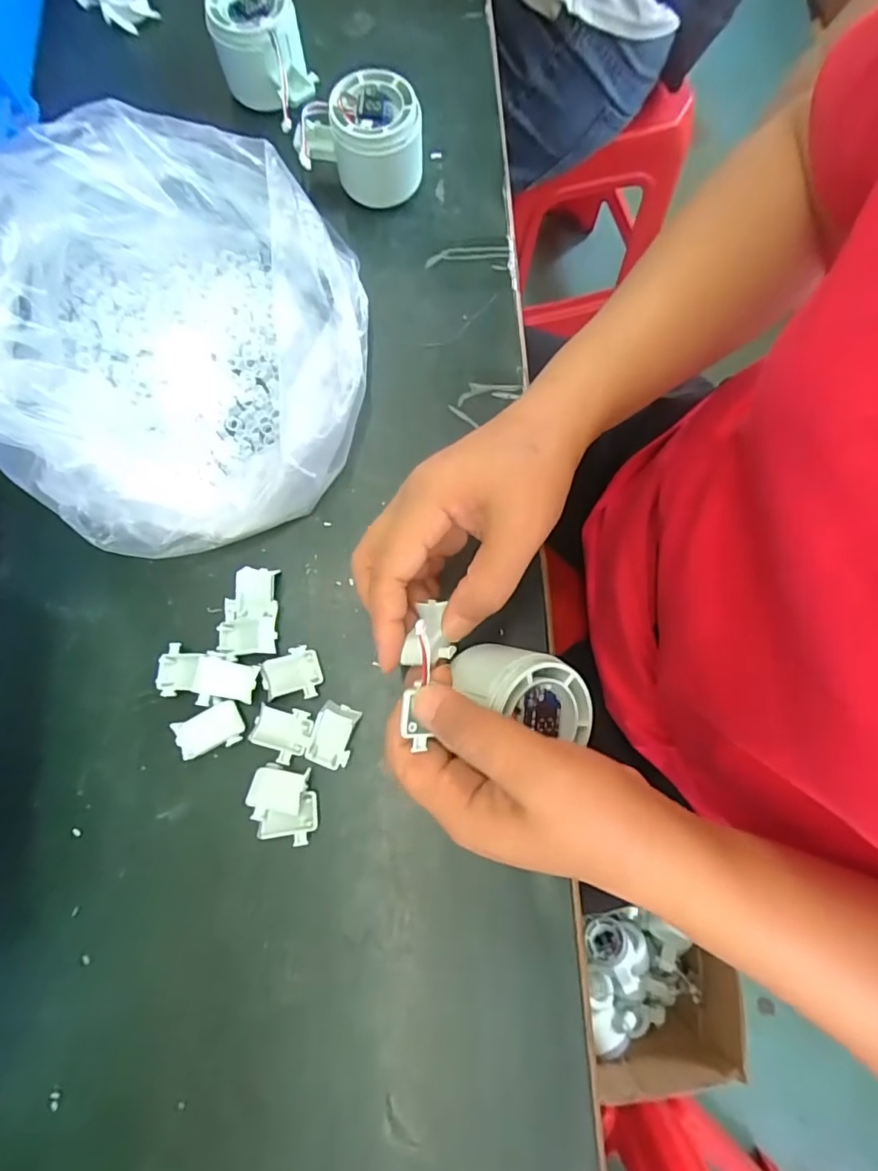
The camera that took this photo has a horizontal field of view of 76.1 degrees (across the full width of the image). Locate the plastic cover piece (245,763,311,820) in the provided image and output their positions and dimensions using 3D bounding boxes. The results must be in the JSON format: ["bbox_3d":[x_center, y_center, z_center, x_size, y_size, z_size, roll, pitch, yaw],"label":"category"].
[{"bbox_3d":[-0.087,0.111,0.302,0.028,0.006,0.028,13,78,2],"label":"plastic cover piece"}]

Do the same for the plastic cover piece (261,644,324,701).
[{"bbox_3d":[-0.083,0.051,0.316,0.031,0.008,0.029,-19,79,-5],"label":"plastic cover piece"}]

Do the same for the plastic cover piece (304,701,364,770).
[{"bbox_3d":[-0.059,0.083,0.310,0.023,0.005,0.033,15,78,2],"label":"plastic cover piece"}]

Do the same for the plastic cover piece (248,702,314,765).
[{"bbox_3d":[-0.088,0.081,0.308,0.033,0.005,0.029,17,78,3],"label":"plastic cover piece"}]

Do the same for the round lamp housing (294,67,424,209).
[{"bbox_3d":[-0.055,-0.292,0.372,0.088,0.050,0.052,8,78,1],"label":"round lamp housing"}]

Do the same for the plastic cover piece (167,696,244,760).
[{"bbox_3d":[-0.127,0.079,0.310,0.034,0.008,0.025,-22,79,-5],"label":"plastic cover piece"}]

